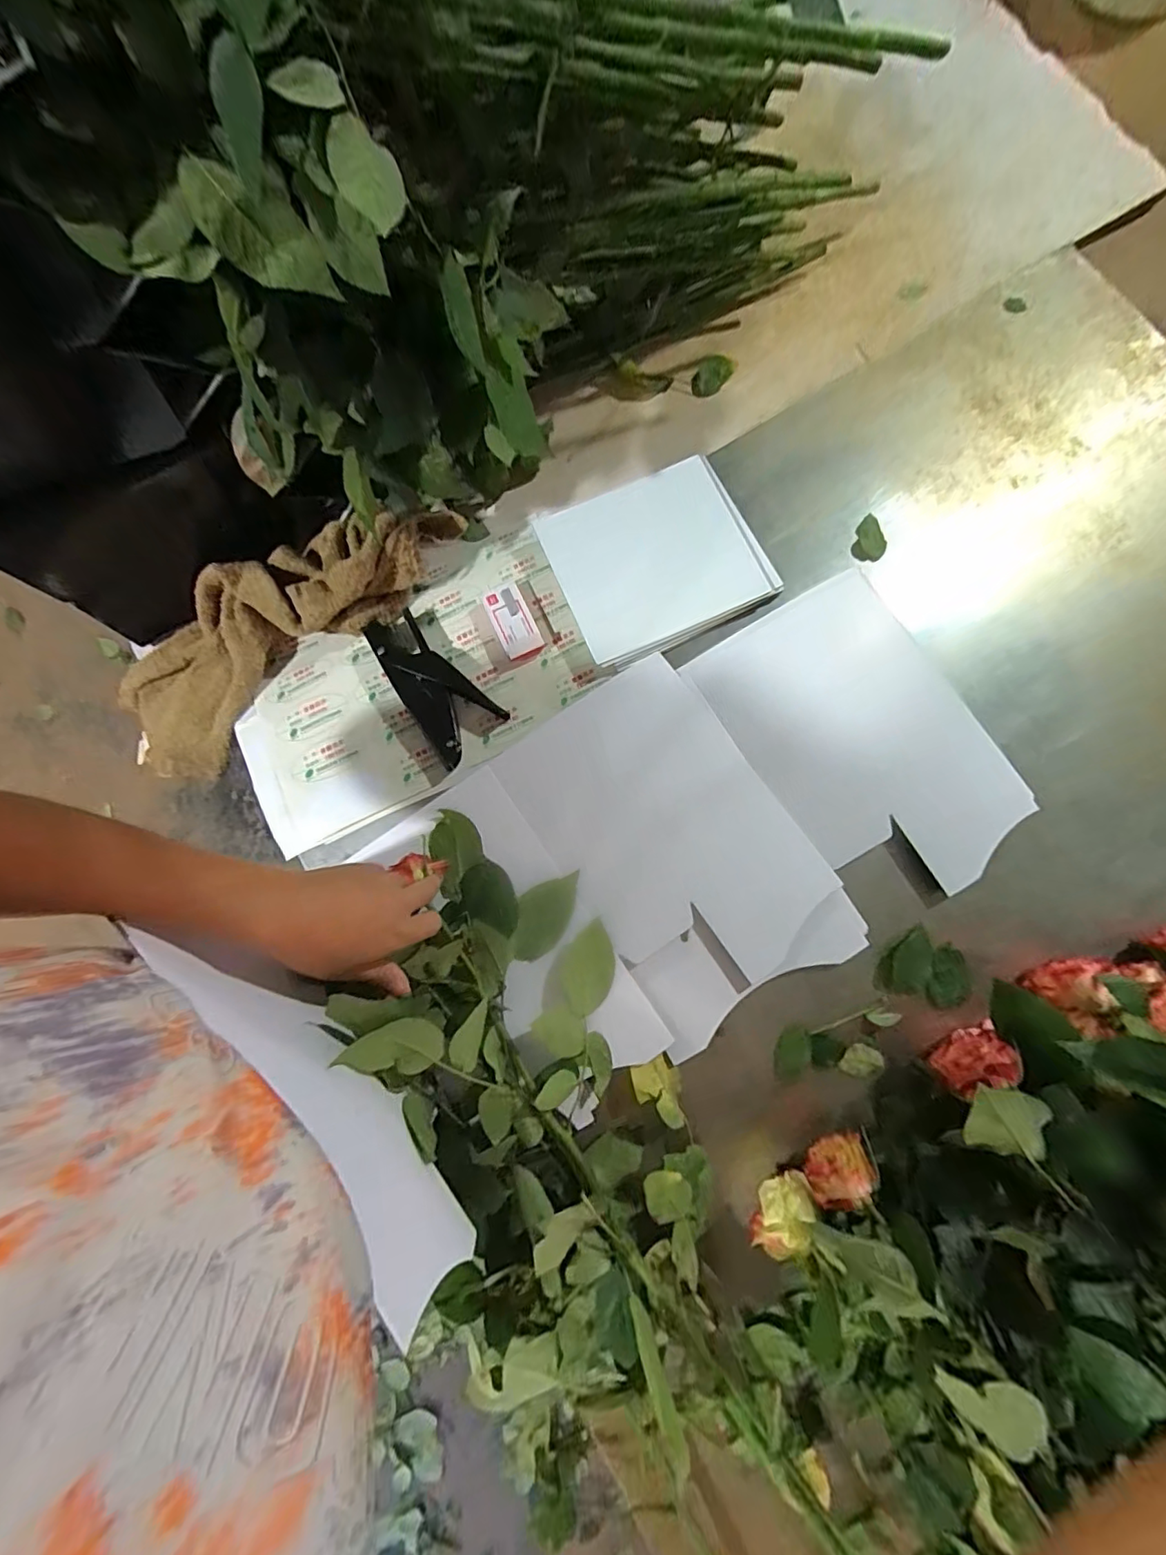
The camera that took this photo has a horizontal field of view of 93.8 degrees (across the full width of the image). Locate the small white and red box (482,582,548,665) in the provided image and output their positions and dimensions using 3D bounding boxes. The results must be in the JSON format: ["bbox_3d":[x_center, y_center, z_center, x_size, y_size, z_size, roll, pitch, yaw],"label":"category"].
[{"bbox_3d":[-0.065,-0.145,0.516,0.037,0.018,0.072,-25,80,-4],"label":"small white and red box"}]

